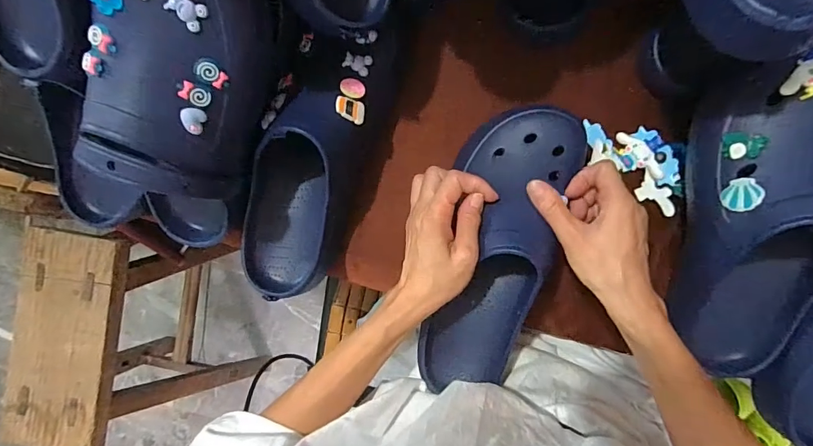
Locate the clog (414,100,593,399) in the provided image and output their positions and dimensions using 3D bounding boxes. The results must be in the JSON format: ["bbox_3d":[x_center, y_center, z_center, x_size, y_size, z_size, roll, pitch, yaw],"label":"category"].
[{"bbox_3d":[0.083,0.029,0.402,0.102,0.081,0.273,16,100,7],"label":"clog"}]

